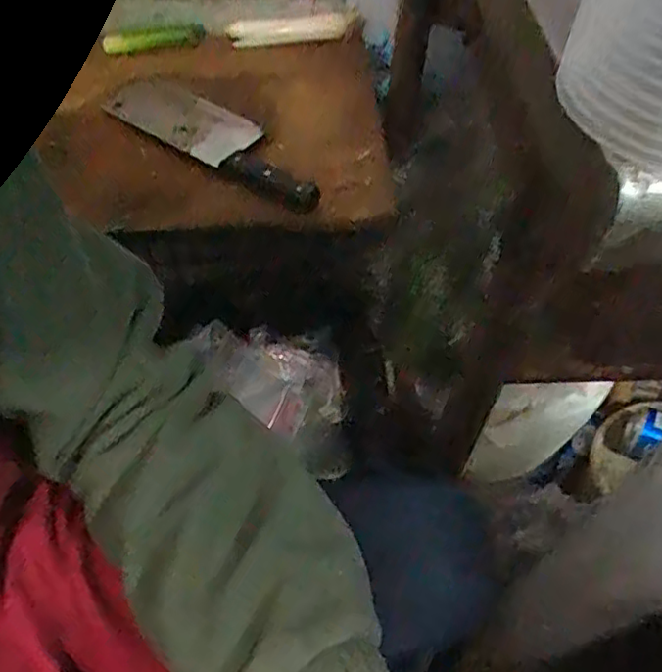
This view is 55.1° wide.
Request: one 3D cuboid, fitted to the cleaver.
[{"bbox_3d":[-0.121,-0.212,0.669,0.300,0.016,0.069,30,77,26],"label":"cleaver"}]

